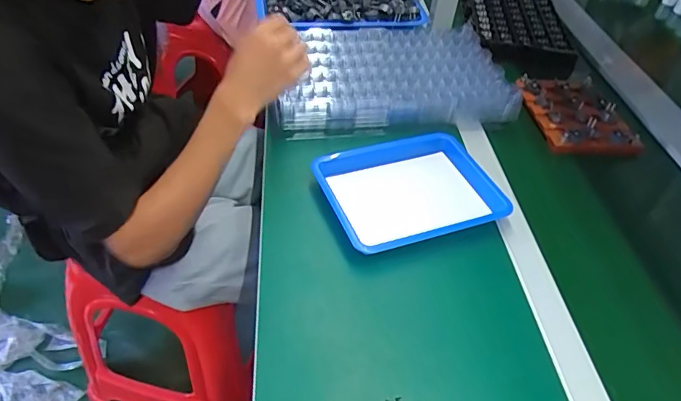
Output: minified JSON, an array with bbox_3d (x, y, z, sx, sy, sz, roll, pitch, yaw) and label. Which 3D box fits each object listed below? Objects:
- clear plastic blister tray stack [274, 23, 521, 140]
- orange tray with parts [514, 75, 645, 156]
[{"bbox_3d":[0.084,-0.205,0.819,0.362,0.056,0.235,-3,43,-10],"label":"clear plastic blister tray stack"},{"bbox_3d":[0.387,-0.142,0.830,0.152,0.043,0.197,0,43,-6],"label":"orange tray with parts"}]

